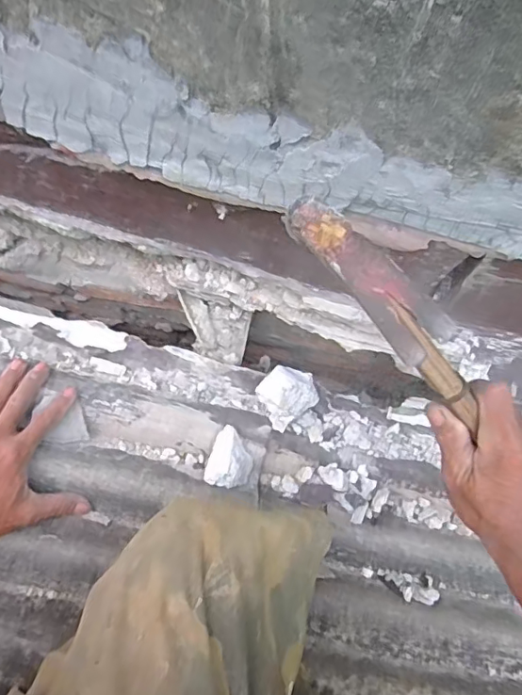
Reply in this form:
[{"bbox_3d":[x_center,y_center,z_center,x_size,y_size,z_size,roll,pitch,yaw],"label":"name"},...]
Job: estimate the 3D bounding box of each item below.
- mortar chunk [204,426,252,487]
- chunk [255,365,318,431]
[{"bbox_3d":[-0.032,0.119,0.573,0.043,0.031,0.060,16,69,7],"label":"mortar chunk"},{"bbox_3d":[0.030,0.049,0.591,0.062,0.047,0.055,-31,70,-11],"label":"chunk"}]

